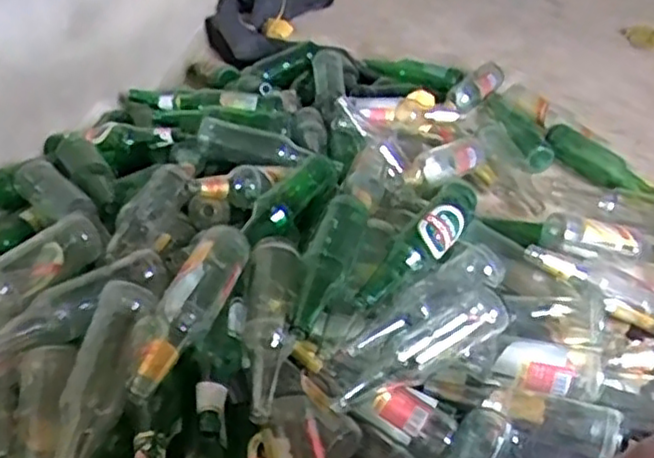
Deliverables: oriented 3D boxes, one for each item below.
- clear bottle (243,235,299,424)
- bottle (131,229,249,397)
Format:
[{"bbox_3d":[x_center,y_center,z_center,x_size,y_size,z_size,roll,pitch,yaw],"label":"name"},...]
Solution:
[{"bbox_3d":[-0.073,0.121,0.880,0.069,0.066,0.255,-2,40,3],"label":"clear bottle"},{"bbox_3d":[-0.167,0.103,0.855,0.076,0.078,0.265,9,41,15],"label":"bottle"}]

